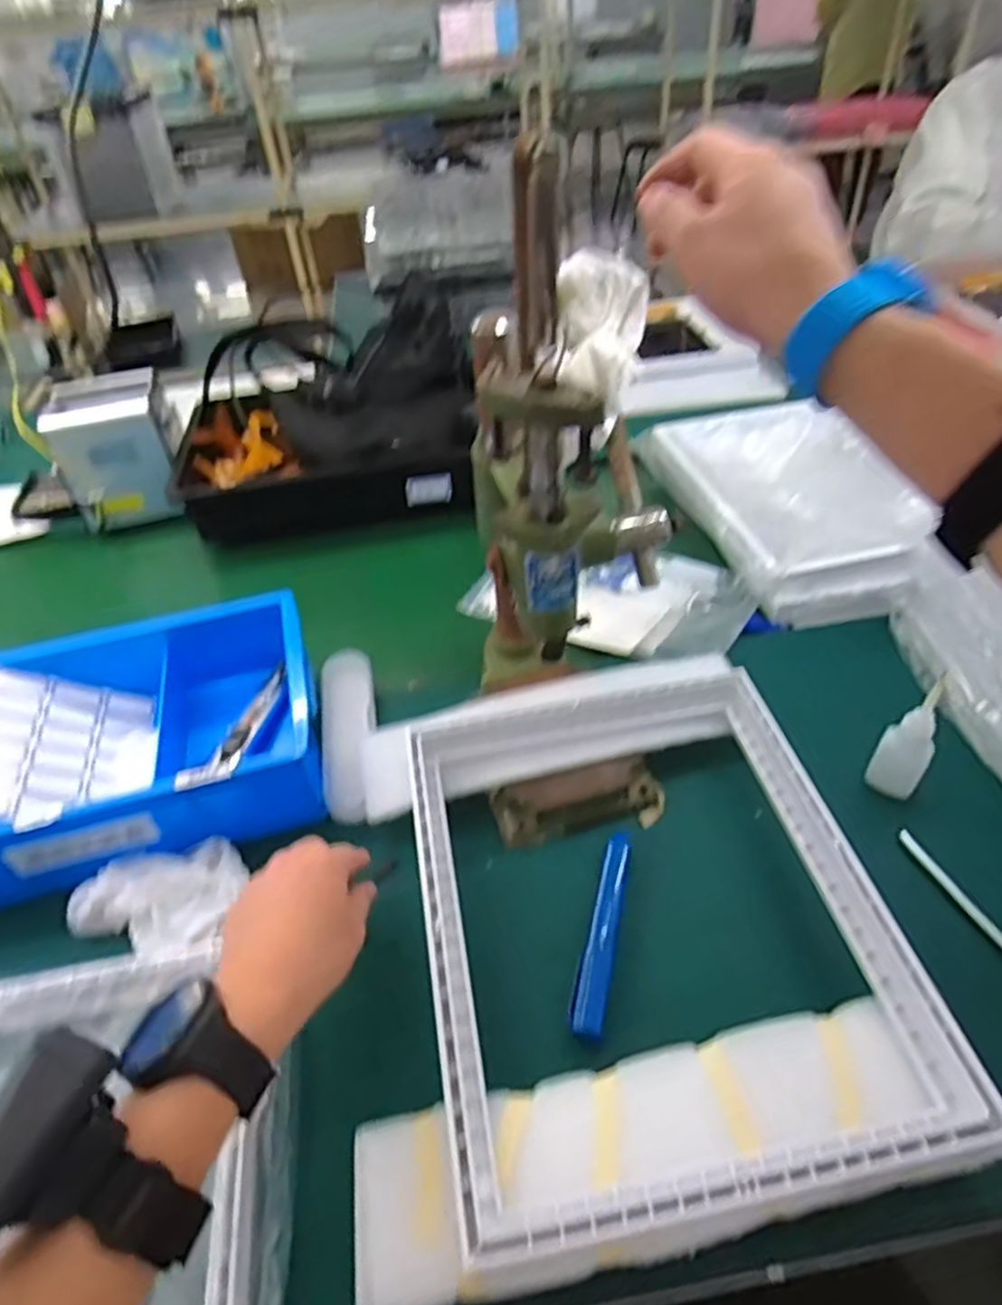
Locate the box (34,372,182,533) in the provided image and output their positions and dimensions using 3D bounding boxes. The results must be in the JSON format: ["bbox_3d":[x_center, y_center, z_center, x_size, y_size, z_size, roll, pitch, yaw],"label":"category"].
[{"bbox_3d":[-0.468,-0.248,0.885,0.132,0.141,0.121,-16,45,-12],"label":"box"}]

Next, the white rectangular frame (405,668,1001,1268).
[{"bbox_3d":[0.092,0.150,0.463,0.284,0.040,0.351,-10,44,-5],"label":"white rectangular frame"}]

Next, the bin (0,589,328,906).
[{"bbox_3d":[-0.326,0.068,0.584,0.348,0.075,0.209,-13,44,-8],"label":"bin"}]

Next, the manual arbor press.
[{"bbox_3d":[0.050,-0.063,0.472,0.123,0.401,0.174,-3,44,3],"label":"manual arbor press"}]

